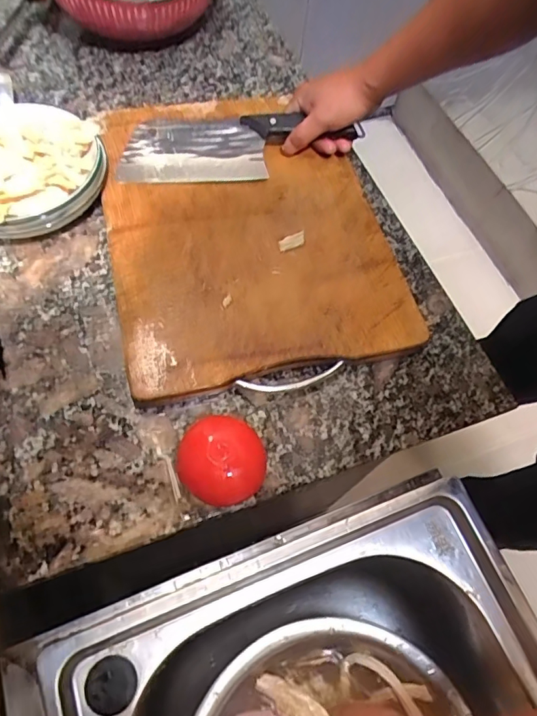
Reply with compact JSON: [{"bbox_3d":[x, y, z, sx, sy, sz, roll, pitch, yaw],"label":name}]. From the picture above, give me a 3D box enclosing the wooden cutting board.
[{"bbox_3d":[-0.025,-0.159,0.532,0.293,0.030,0.387,-10,63,-11],"label":"wooden cutting board"}]

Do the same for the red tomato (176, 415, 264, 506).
[{"bbox_3d":[-0.039,0.088,0.406,0.068,0.043,0.071,1,66,-2],"label":"red tomato"}]

